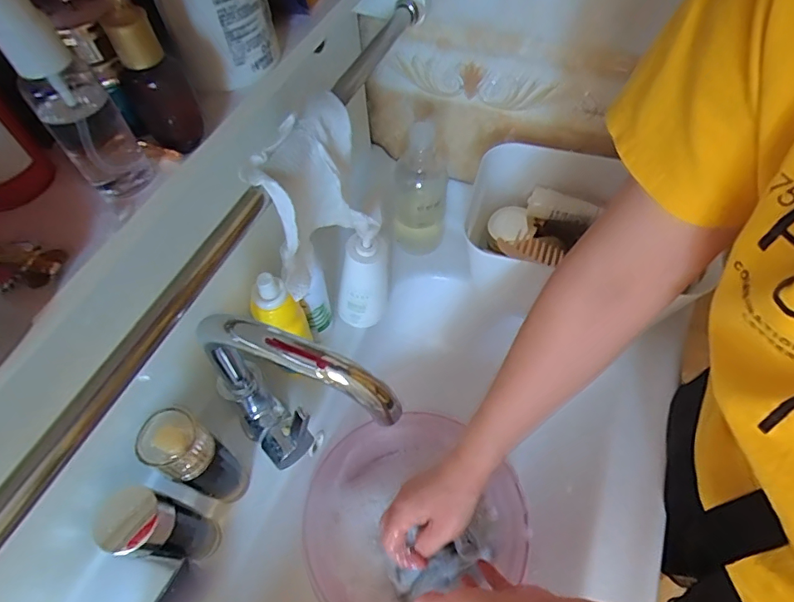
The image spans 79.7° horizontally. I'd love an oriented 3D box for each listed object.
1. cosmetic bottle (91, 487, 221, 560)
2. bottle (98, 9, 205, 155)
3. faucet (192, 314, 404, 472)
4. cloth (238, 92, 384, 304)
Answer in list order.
[{"bbox_3d":[-0.188,0.197,0.402,0.045,0.151,0.046,16,59,12],"label":"cosmetic bottle"},{"bbox_3d":[-0.112,-0.101,0.221,0.023,0.066,0.025,1,57,3],"label":"bottle"},{"bbox_3d":[-0.084,0.091,0.391,0.173,0.196,0.056,14,59,11],"label":"faucet"},{"bbox_3d":[-0.070,-0.080,0.424,0.043,0.155,0.129,25,62,17],"label":"cloth"}]

